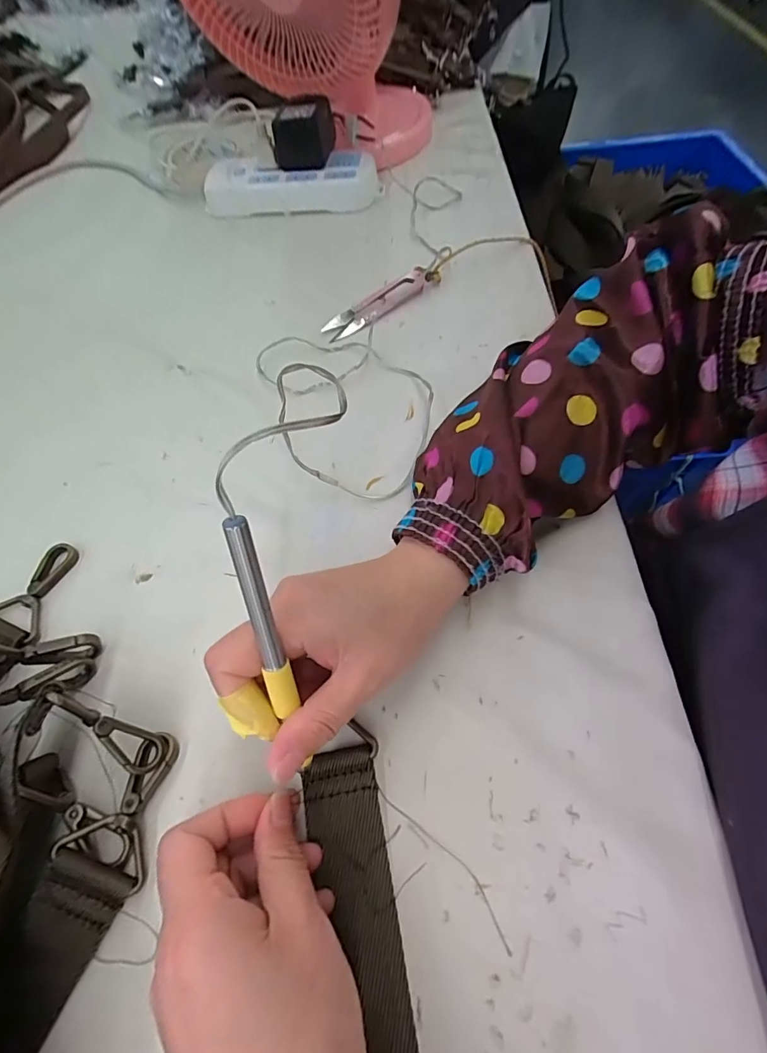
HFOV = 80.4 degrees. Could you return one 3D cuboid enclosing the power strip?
[{"bbox_3d":[-0.103,-0.381,0.504,0.192,0.031,0.071,0,60,3],"label":"power strip"}]

